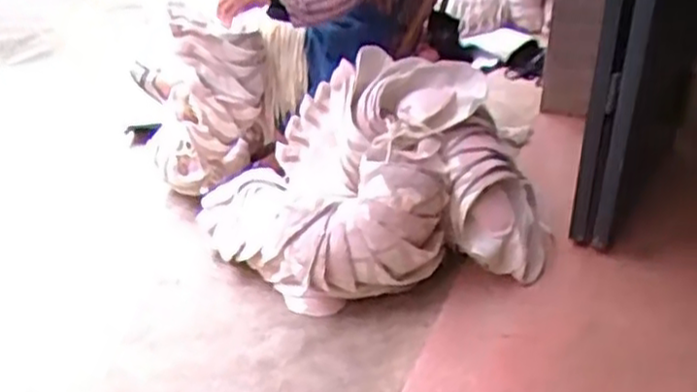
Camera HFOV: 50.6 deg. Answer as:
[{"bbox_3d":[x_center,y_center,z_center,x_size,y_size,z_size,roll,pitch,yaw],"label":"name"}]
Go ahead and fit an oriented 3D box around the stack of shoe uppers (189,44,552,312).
[{"bbox_3d":[0.046,-0.035,1.515,0.626,0.352,0.424,-10,32,-14],"label":"stack of shoe uppers"}]

